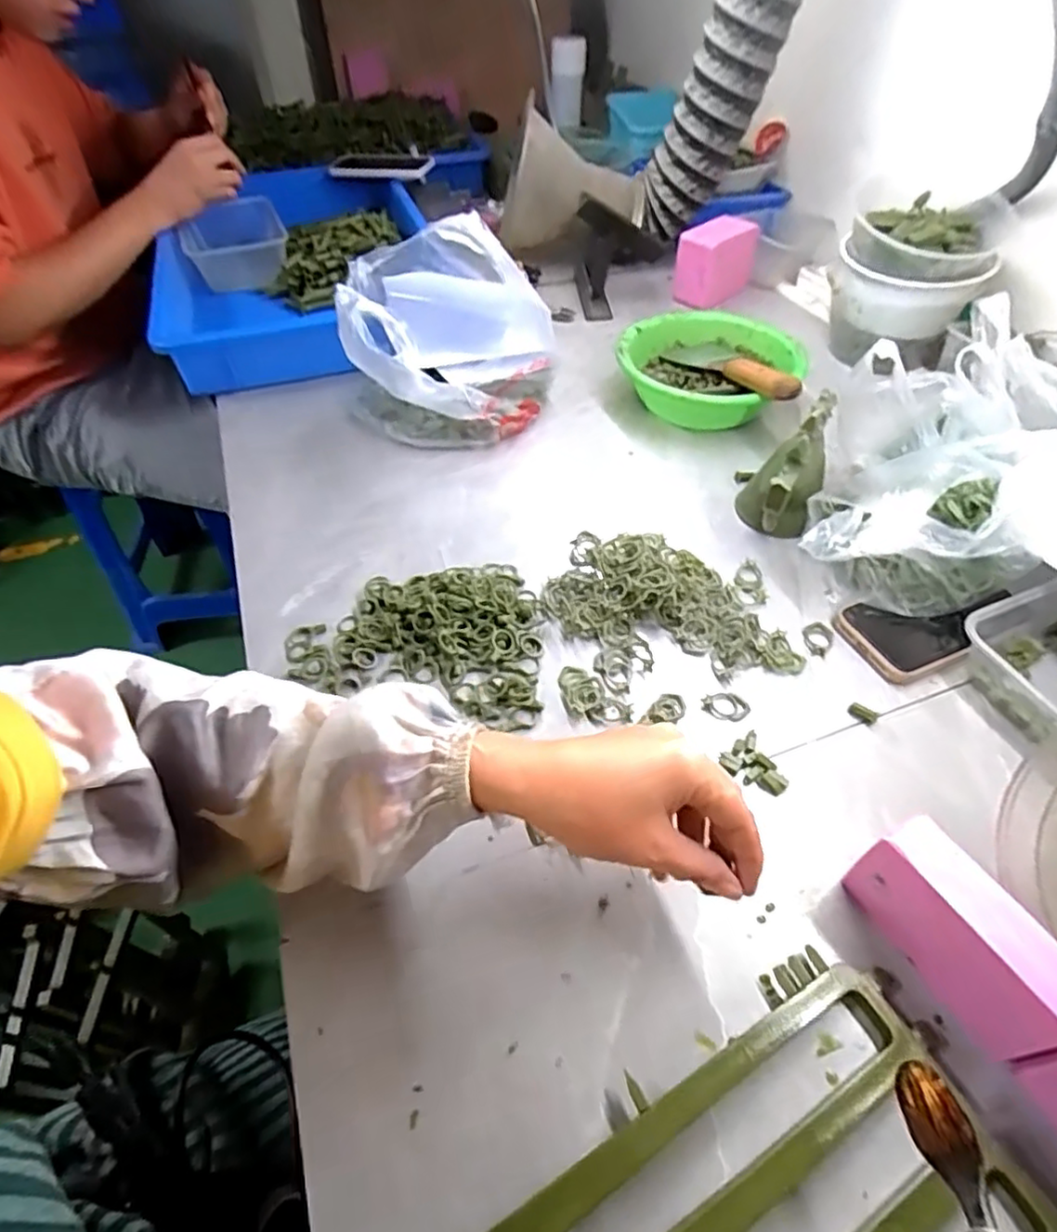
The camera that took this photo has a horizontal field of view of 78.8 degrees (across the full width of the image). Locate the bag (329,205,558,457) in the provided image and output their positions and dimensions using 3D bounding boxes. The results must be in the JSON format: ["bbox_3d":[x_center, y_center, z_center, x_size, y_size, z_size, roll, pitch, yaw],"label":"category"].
[{"bbox_3d":[-0.089,-0.293,0.683,0.216,0.185,0.168,-37,57,-27],"label":"bag"}]

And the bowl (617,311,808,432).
[{"bbox_3d":[0.205,-0.278,0.742,0.204,0.064,0.184,6,49,6],"label":"bowl"}]

